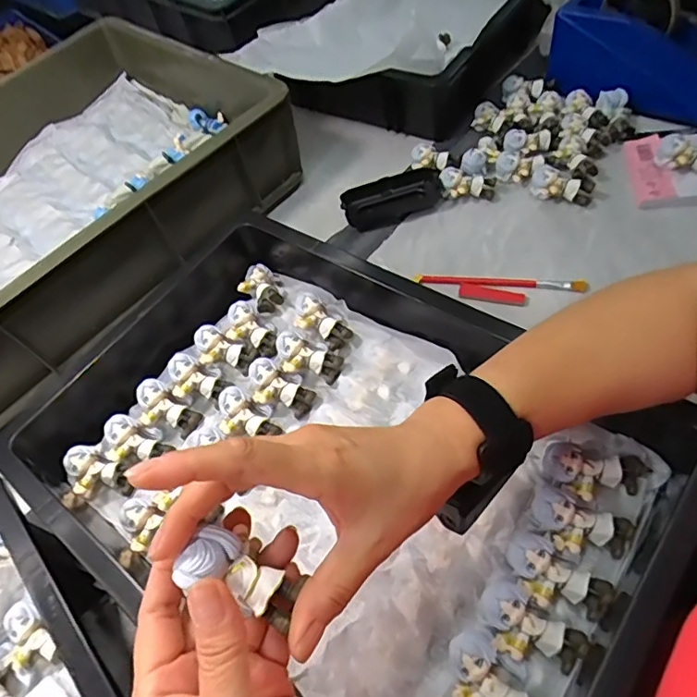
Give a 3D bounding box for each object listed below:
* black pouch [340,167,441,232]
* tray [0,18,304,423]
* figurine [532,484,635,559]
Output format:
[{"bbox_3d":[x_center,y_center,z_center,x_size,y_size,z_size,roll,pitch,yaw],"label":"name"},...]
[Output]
[{"bbox_3d":[0.051,-0.174,0.619,0.115,0.033,0.054,-15,55,2],"label":"black pouch"},{"bbox_3d":[-0.383,-0.148,0.601,0.403,0.120,0.565,34,69,29],"label":"tray"},{"bbox_3d":[0.153,0.117,0.346,0.060,0.017,0.036,19,73,2],"label":"figurine"}]

